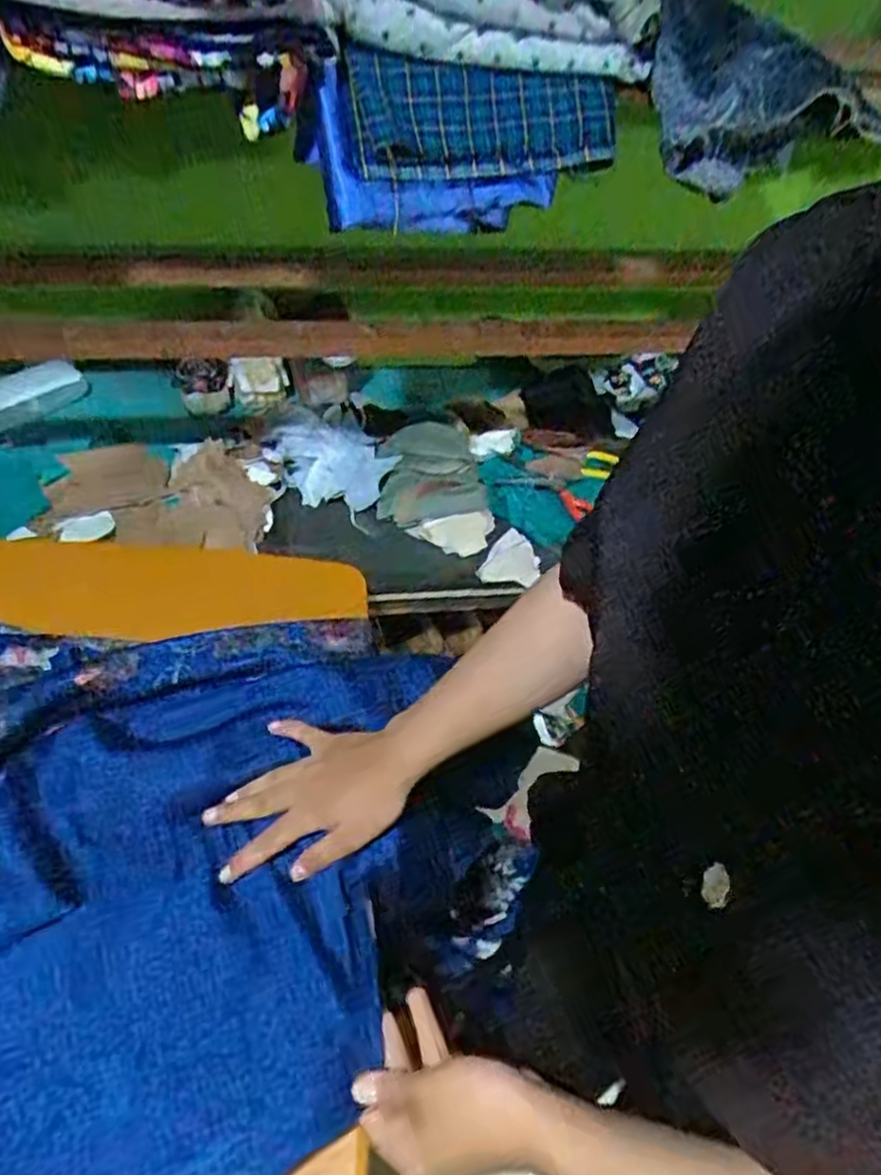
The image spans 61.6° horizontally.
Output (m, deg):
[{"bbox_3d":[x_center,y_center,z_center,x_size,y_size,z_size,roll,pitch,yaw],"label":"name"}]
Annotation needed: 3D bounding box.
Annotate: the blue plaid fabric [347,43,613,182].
[{"bbox_3d":[0.032,-0.348,0.555,0.207,0.070,0.032,-5,50,-9],"label":"blue plaid fabric"}]

